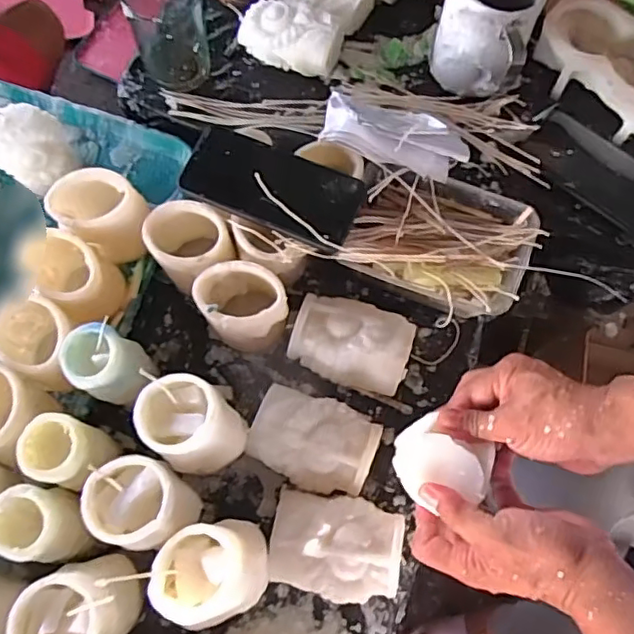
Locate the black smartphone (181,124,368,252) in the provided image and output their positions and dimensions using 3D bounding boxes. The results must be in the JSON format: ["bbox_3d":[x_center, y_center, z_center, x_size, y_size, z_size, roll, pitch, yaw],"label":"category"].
[{"bbox_3d":[-0.041,-0.118,0.530,0.155,0.010,0.075,21,72,7],"label":"black smartphone"}]

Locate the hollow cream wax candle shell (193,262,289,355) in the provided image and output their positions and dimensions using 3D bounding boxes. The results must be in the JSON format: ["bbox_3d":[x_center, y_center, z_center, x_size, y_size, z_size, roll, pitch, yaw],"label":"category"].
[{"bbox_3d":[-0.066,-0.005,0.551,0.068,0.087,0.071,0,71,-1],"label":"hollow cream wax candle shell"}]

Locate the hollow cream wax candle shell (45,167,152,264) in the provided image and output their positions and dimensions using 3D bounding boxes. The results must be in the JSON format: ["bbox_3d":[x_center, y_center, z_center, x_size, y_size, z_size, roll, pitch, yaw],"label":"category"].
[{"bbox_3d":[-0.200,-0.092,0.570,0.070,0.079,0.075,0,71,-1],"label":"hollow cream wax candle shell"}]

